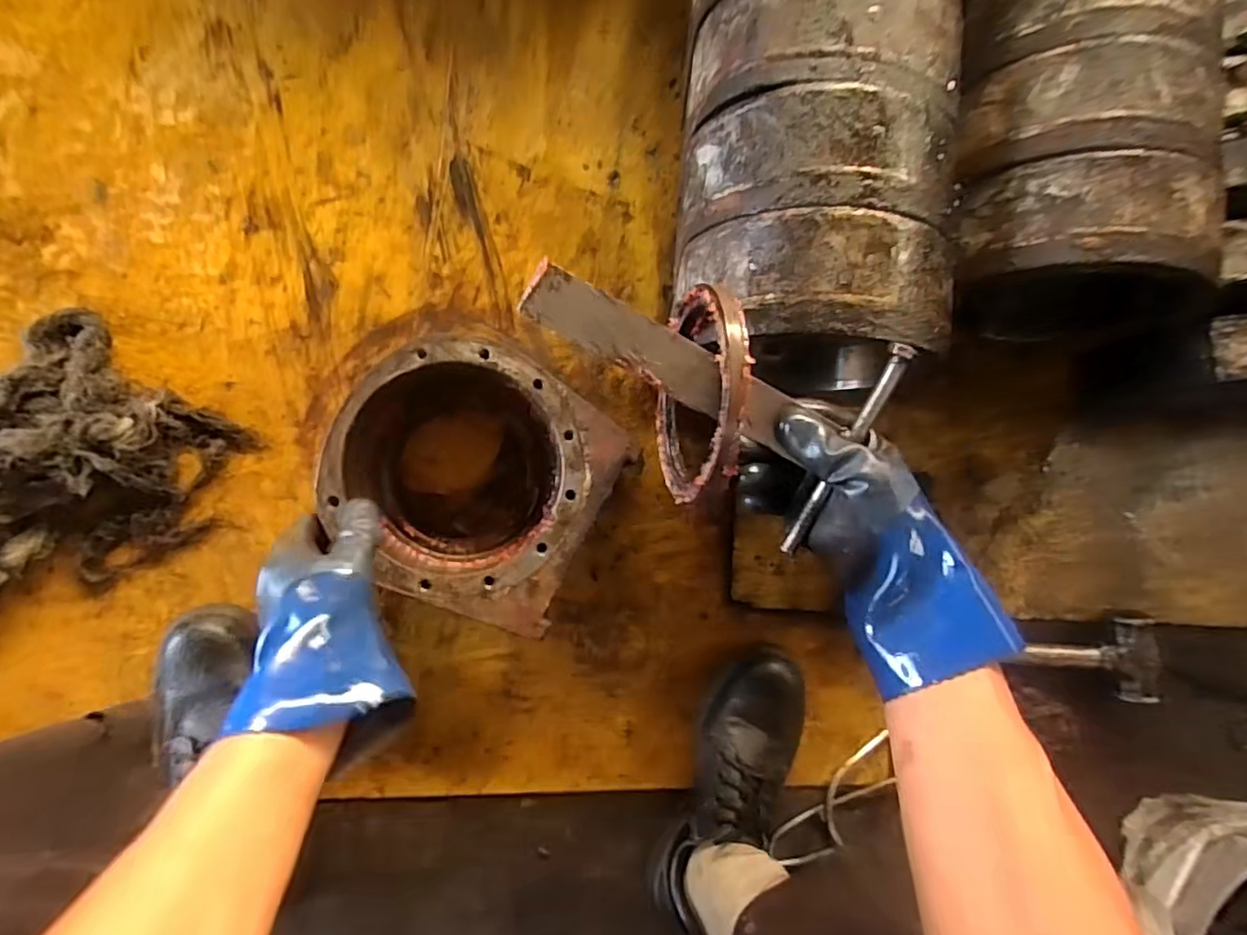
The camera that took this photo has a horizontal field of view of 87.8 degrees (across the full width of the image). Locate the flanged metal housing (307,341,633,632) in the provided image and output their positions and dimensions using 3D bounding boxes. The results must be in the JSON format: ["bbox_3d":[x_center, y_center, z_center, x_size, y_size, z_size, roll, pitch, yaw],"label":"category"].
[{"bbox_3d":[-0.138,0.010,0.590,0.219,0.112,0.210,26,84,-8],"label":"flanged metal housing"}]

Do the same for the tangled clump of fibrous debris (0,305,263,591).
[{"bbox_3d":[-0.502,0.024,0.532,0.293,0.082,0.208,-44,93,-10],"label":"tangled clump of fibrous debris"}]

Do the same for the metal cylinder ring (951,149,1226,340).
[{"bbox_3d":[0.402,-0.191,0.581,0.212,0.193,0.094,5,85,-9],"label":"metal cylinder ring"}]

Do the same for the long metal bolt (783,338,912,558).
[{"bbox_3d":[0.143,-0.011,0.420,0.014,0.015,0.151,27,100,-8],"label":"long metal bolt"}]

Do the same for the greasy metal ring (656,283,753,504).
[{"bbox_3d":[0.053,-0.050,0.461,0.023,0.147,0.143,0,89,-10],"label":"greasy metal ring"}]

